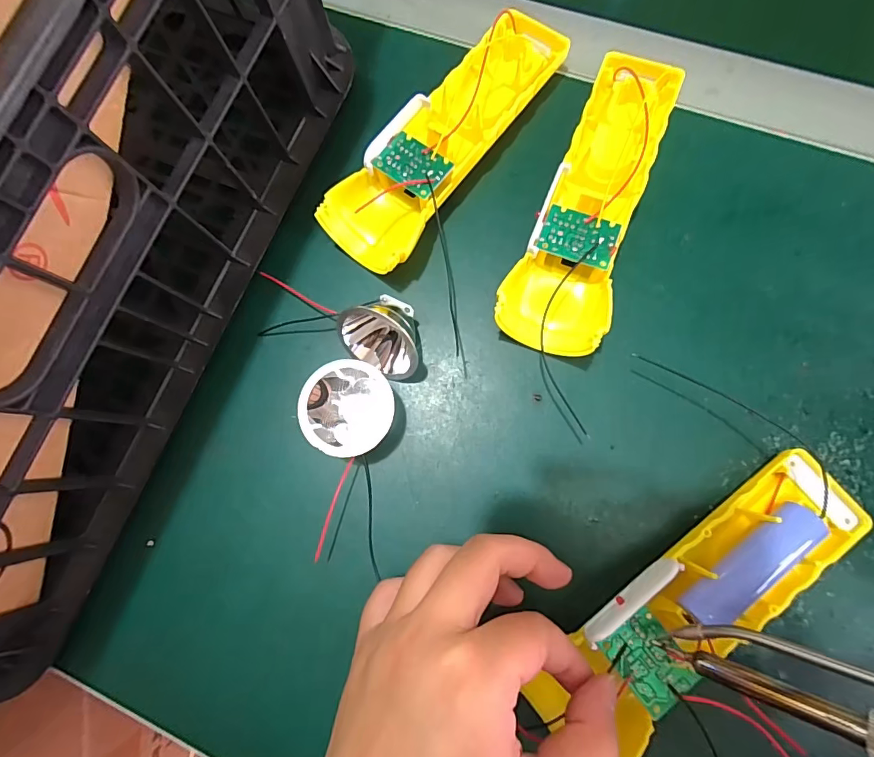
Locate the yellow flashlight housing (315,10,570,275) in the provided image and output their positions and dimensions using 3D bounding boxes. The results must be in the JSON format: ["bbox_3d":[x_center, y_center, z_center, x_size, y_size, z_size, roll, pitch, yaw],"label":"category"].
[{"bbox_3d":[0.007,-0.131,0.243,0.050,0.025,0.166,36,85,10],"label":"yellow flashlight housing"}]

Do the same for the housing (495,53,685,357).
[{"bbox_3d":[0.081,-0.090,0.230,0.051,0.029,0.164,24,82,9],"label":"housing"}]

